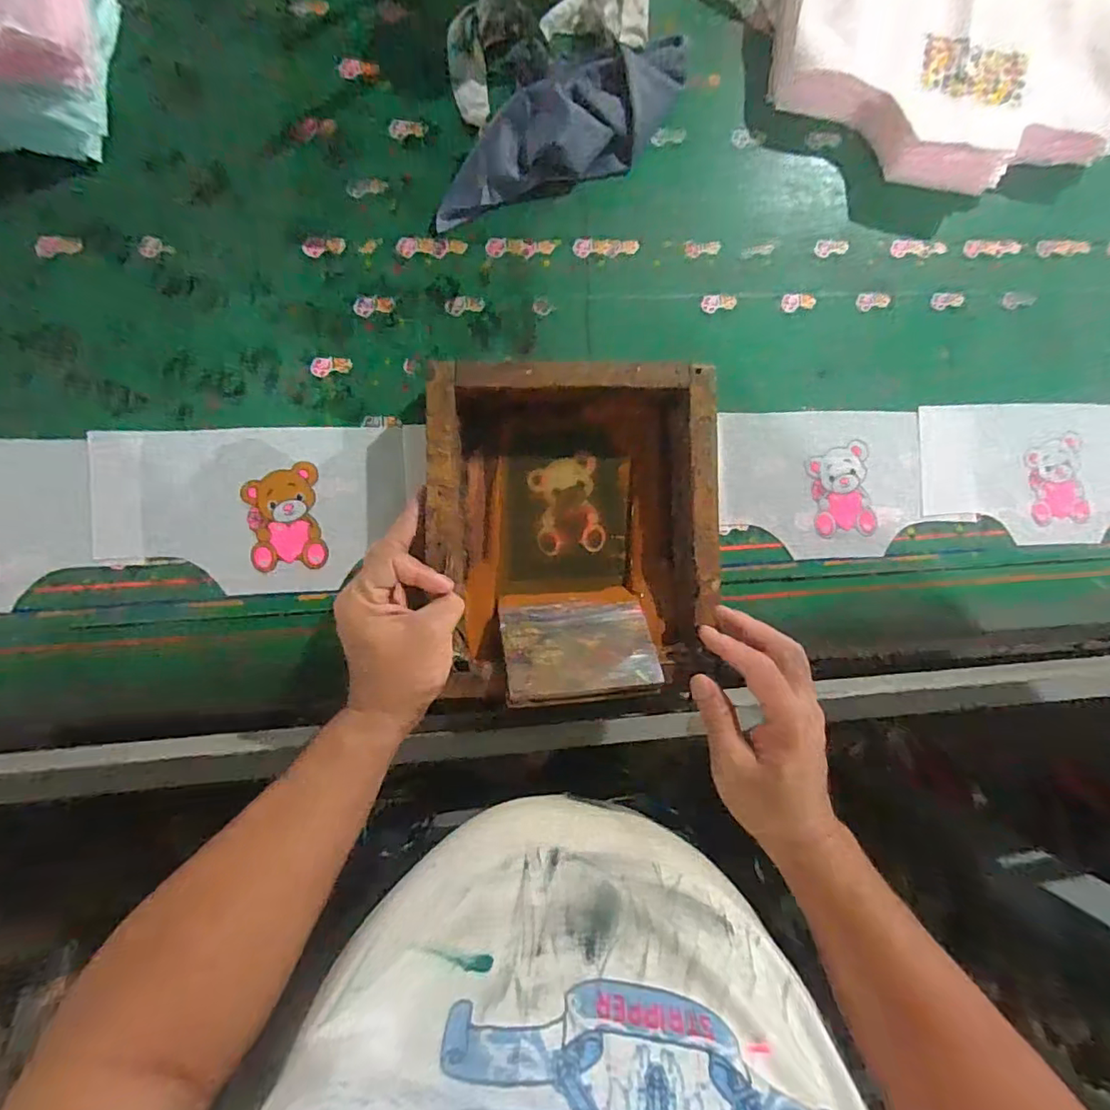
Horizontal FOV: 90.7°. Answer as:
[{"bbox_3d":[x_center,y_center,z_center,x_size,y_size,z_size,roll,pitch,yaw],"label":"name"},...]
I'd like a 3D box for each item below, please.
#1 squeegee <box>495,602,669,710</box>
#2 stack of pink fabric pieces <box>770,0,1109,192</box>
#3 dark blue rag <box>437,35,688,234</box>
[{"bbox_3d":[0.019,0.073,0.432,0.117,0.089,0.009,-2,133,-8],"label":"squeegee"},{"bbox_3d":[0.383,-0.460,0.509,0.355,0.041,0.230,-8,90,-7],"label":"stack of pink fabric pieces"},{"bbox_3d":[0.009,-0.371,0.476,0.257,0.025,0.092,-26,92,-7],"label":"dark blue rag"}]

